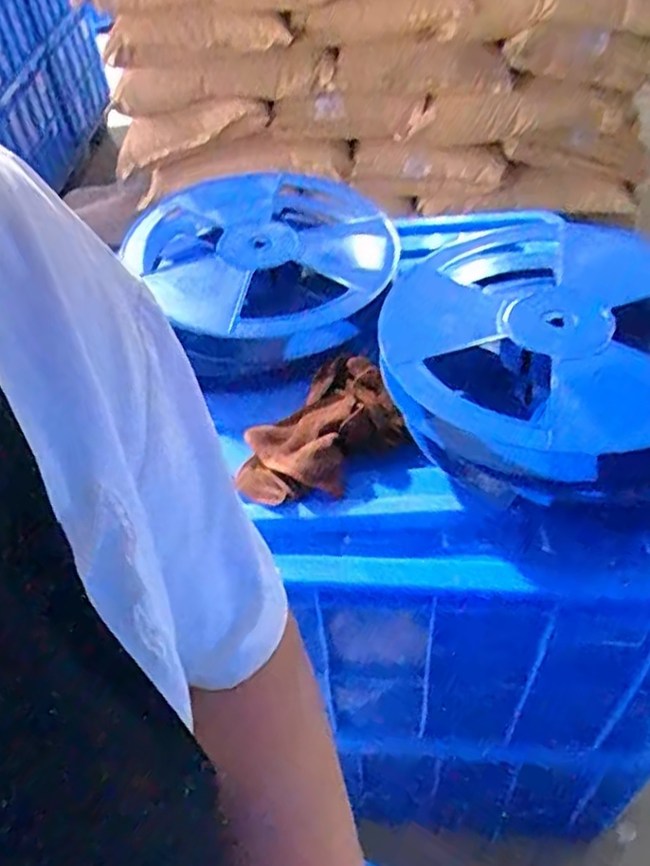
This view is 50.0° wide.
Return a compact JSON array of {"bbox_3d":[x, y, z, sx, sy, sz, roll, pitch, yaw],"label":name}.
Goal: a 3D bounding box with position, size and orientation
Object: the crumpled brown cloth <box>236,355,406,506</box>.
[{"bbox_3d":[0.000,0.002,0.703,0.133,0.035,0.185,25,55,26],"label":"crumpled brown cloth"}]

